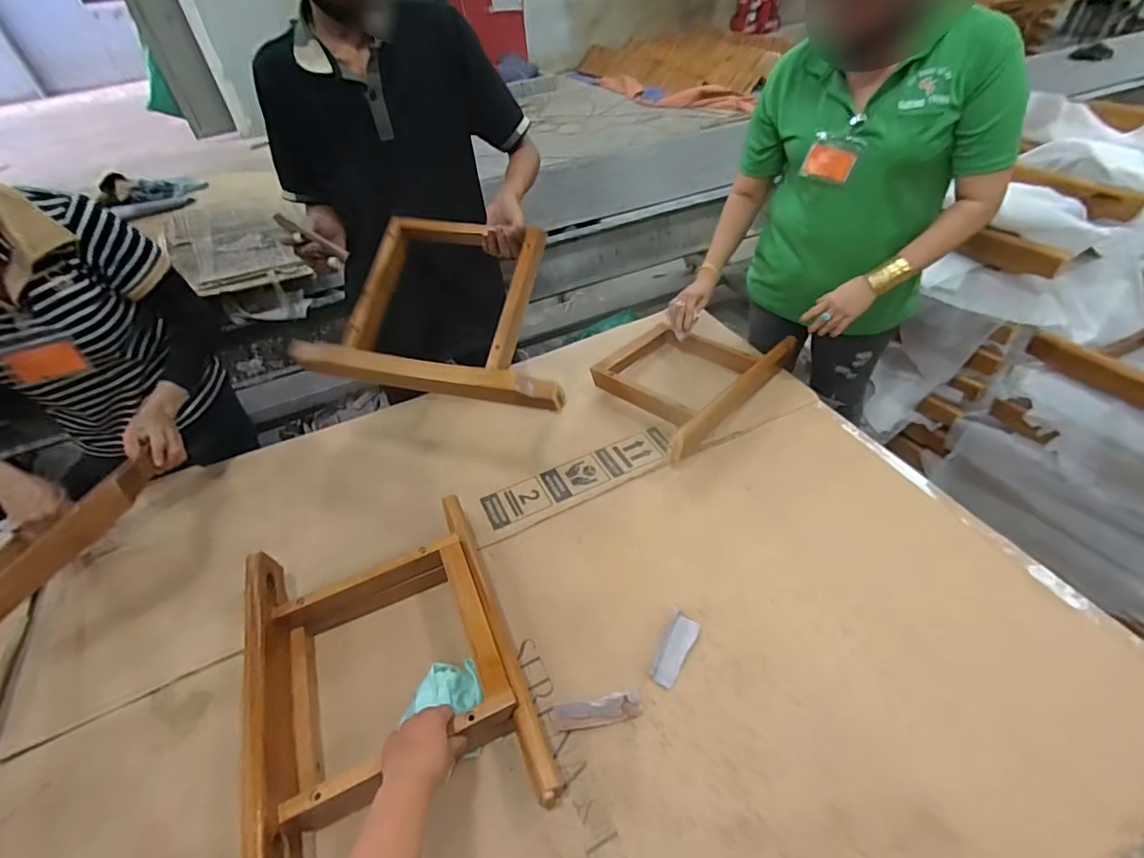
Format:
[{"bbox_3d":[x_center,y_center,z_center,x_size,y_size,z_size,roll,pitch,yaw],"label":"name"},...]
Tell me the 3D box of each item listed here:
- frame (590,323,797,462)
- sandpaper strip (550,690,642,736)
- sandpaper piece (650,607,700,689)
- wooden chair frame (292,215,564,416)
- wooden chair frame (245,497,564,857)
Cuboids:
[{"bbox_3d":[0.240,-0.140,1.164,0.333,0.103,0.462,31,55,29],"label":"frame"},{"bbox_3d":[0.034,0.394,0.717,0.127,0.022,0.034,-9,46,-5],"label":"sandpaper strip"},{"bbox_3d":[0.155,0.331,0.770,0.044,0.014,0.110,22,51,23],"label":"sandpaper piece"},{"bbox_3d":[-0.199,-0.208,0.853,0.432,0.056,0.310,11,74,11],"label":"wooden chair frame"},{"bbox_3d":[-0.264,0.349,0.747,0.350,0.115,0.475,-19,48,-14],"label":"wooden chair frame"}]

